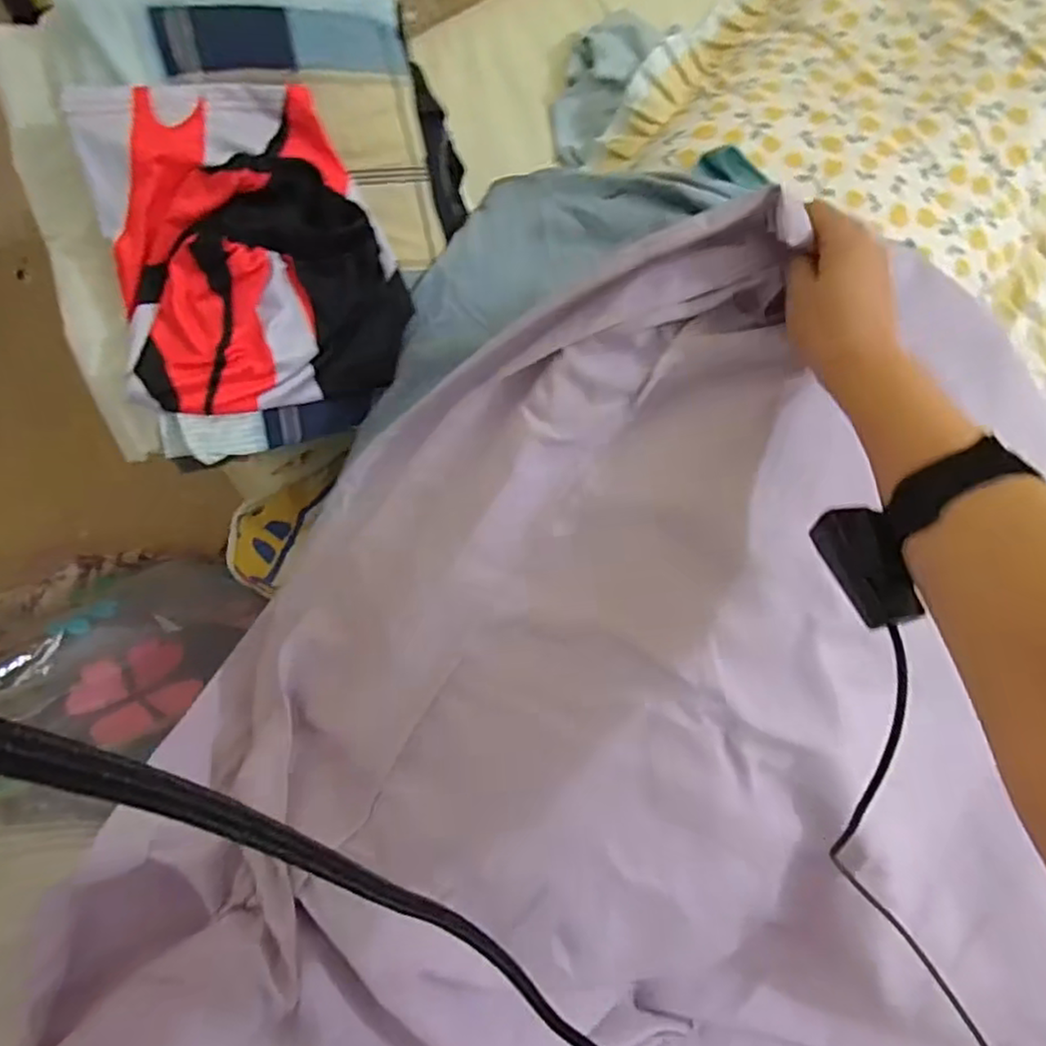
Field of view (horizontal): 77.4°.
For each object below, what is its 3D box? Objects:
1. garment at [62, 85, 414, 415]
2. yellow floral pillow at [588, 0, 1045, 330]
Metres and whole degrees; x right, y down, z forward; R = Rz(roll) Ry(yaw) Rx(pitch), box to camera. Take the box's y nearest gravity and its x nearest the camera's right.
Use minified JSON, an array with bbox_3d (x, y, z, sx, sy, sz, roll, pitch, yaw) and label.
[{"bbox_3d":[-0.209,-0.210,0.519,0.204,0.084,0.228,-9,90,-6],"label":"garment"},{"bbox_3d":[0.505,-0.588,0.801,0.549,0.158,0.692,32,86,-5],"label":"yellow floral pillow"}]

